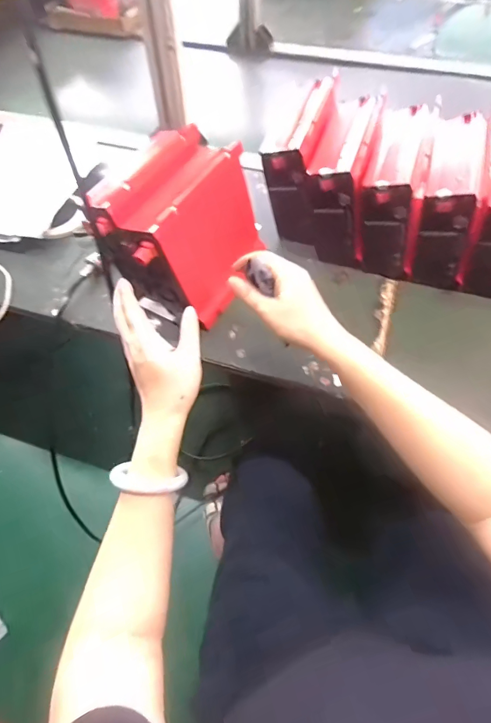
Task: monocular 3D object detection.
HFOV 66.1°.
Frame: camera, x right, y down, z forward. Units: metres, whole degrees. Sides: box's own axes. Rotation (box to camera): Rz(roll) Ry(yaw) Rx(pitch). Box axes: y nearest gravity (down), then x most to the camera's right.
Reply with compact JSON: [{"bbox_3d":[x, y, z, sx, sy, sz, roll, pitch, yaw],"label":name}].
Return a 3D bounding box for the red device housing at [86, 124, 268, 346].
[{"bbox_3d":[-0.072,-0.165,0.487,0.124,0.164,0.180,23,64,15],"label":"red device housing"}]

